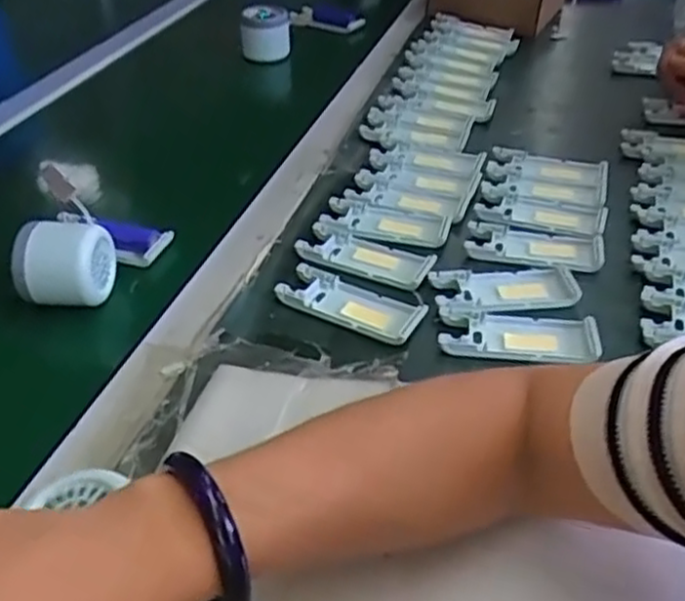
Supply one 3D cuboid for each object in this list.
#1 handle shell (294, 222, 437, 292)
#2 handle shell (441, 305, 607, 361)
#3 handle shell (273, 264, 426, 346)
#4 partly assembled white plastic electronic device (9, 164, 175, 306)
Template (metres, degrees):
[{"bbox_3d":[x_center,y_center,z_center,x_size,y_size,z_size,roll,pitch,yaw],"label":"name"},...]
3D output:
[{"bbox_3d":[0.019,-0.036,0.570,0.102,0.011,0.047,17,41,21],"label":"handle shell"},{"bbox_3d":[0.118,0.022,0.500,0.103,0.010,0.041,2,38,4],"label":"handle shell"},{"bbox_3d":[0.007,0.000,0.526,0.105,0.011,0.045,19,42,24],"label":"handle shell"},{"bbox_3d":[-0.181,-0.042,0.533,0.083,0.058,0.101,-1,38,0],"label":"partly assembled white plastic electronic device"}]

